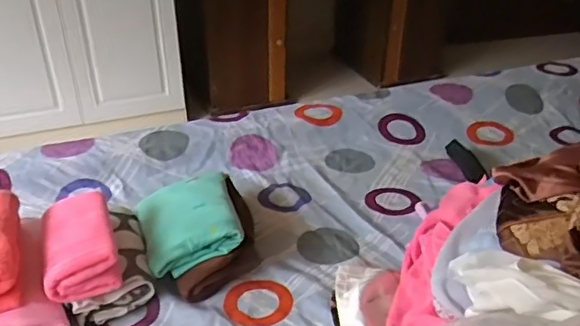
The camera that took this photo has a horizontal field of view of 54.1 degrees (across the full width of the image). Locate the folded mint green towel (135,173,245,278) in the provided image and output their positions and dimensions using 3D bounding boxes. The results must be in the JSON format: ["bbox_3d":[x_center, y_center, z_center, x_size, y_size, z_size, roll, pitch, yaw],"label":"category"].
[{"bbox_3d":[-0.157,0.079,0.877,0.149,0.046,0.211,-28,32,-8],"label":"folded mint green towel"}]

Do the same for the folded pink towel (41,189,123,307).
[{"bbox_3d":[-0.286,0.103,0.773,0.092,0.058,0.171,-10,32,-17],"label":"folded pink towel"}]

